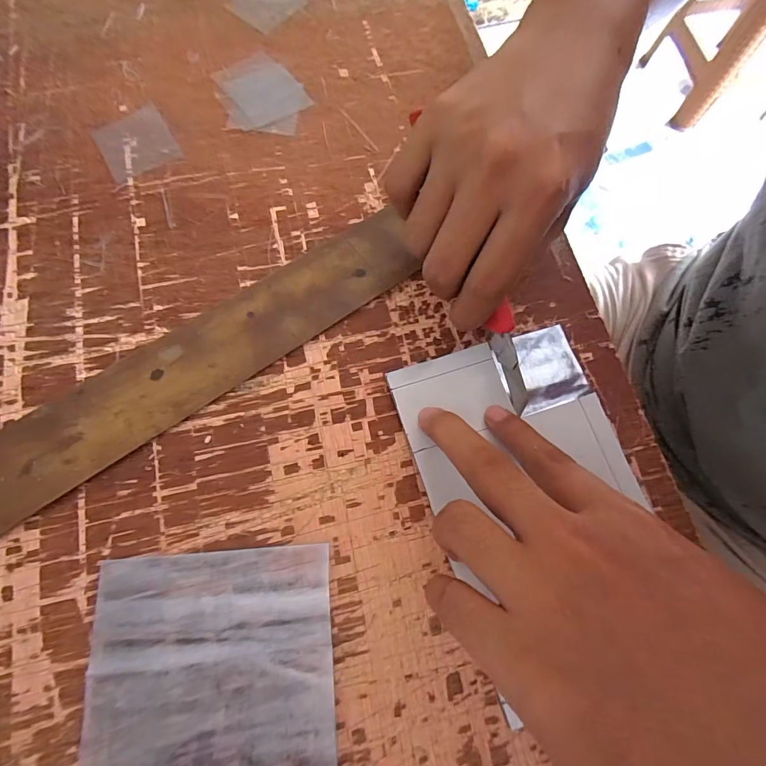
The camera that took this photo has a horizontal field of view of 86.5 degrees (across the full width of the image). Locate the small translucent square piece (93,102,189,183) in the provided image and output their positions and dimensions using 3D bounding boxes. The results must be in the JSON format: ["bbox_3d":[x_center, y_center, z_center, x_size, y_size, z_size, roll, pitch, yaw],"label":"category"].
[{"bbox_3d":[-0.163,-0.160,0.269,0.045,0.004,0.050,-30,76,-10],"label":"small translucent square piece"}]

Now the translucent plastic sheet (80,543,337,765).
[{"bbox_3d":[-0.074,0.164,0.173,0.106,0.004,0.171,-4,73,-3],"label":"translucent plastic sheet"}]

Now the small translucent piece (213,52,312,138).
[{"bbox_3d":[-0.084,-0.202,0.284,0.058,0.004,0.073,-18,74,-7],"label":"small translucent piece"}]

